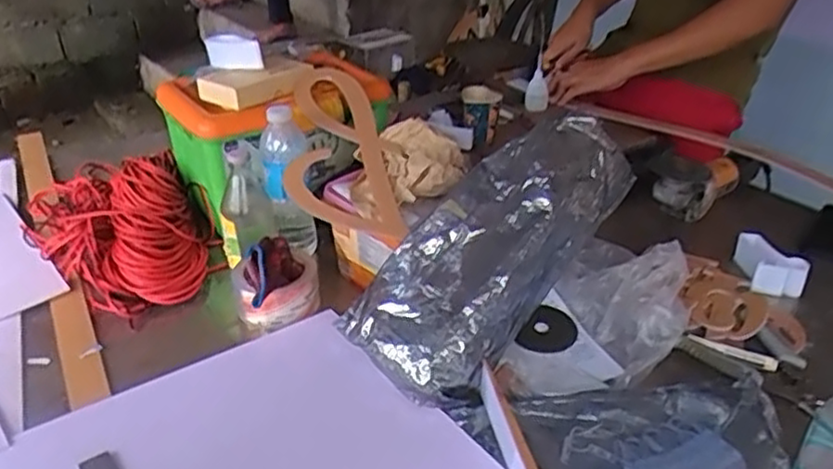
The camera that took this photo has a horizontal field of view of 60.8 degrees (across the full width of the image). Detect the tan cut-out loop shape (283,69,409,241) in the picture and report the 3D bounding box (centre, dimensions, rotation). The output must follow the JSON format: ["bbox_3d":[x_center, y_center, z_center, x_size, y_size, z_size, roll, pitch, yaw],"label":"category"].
[{"bbox_3d":[-0.108,-0.110,0.906,0.125,0.022,0.336,-15,48,-2],"label":"tan cut-out loop shape"}]

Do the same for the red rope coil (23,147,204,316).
[{"bbox_3d":[-0.419,-0.027,0.982,0.205,0.085,0.366,-17,35,-28],"label":"red rope coil"}]

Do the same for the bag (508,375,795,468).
[{"bbox_3d":[0.203,0.200,0.627,0.227,0.051,0.181,4,31,5],"label":"bag"}]

